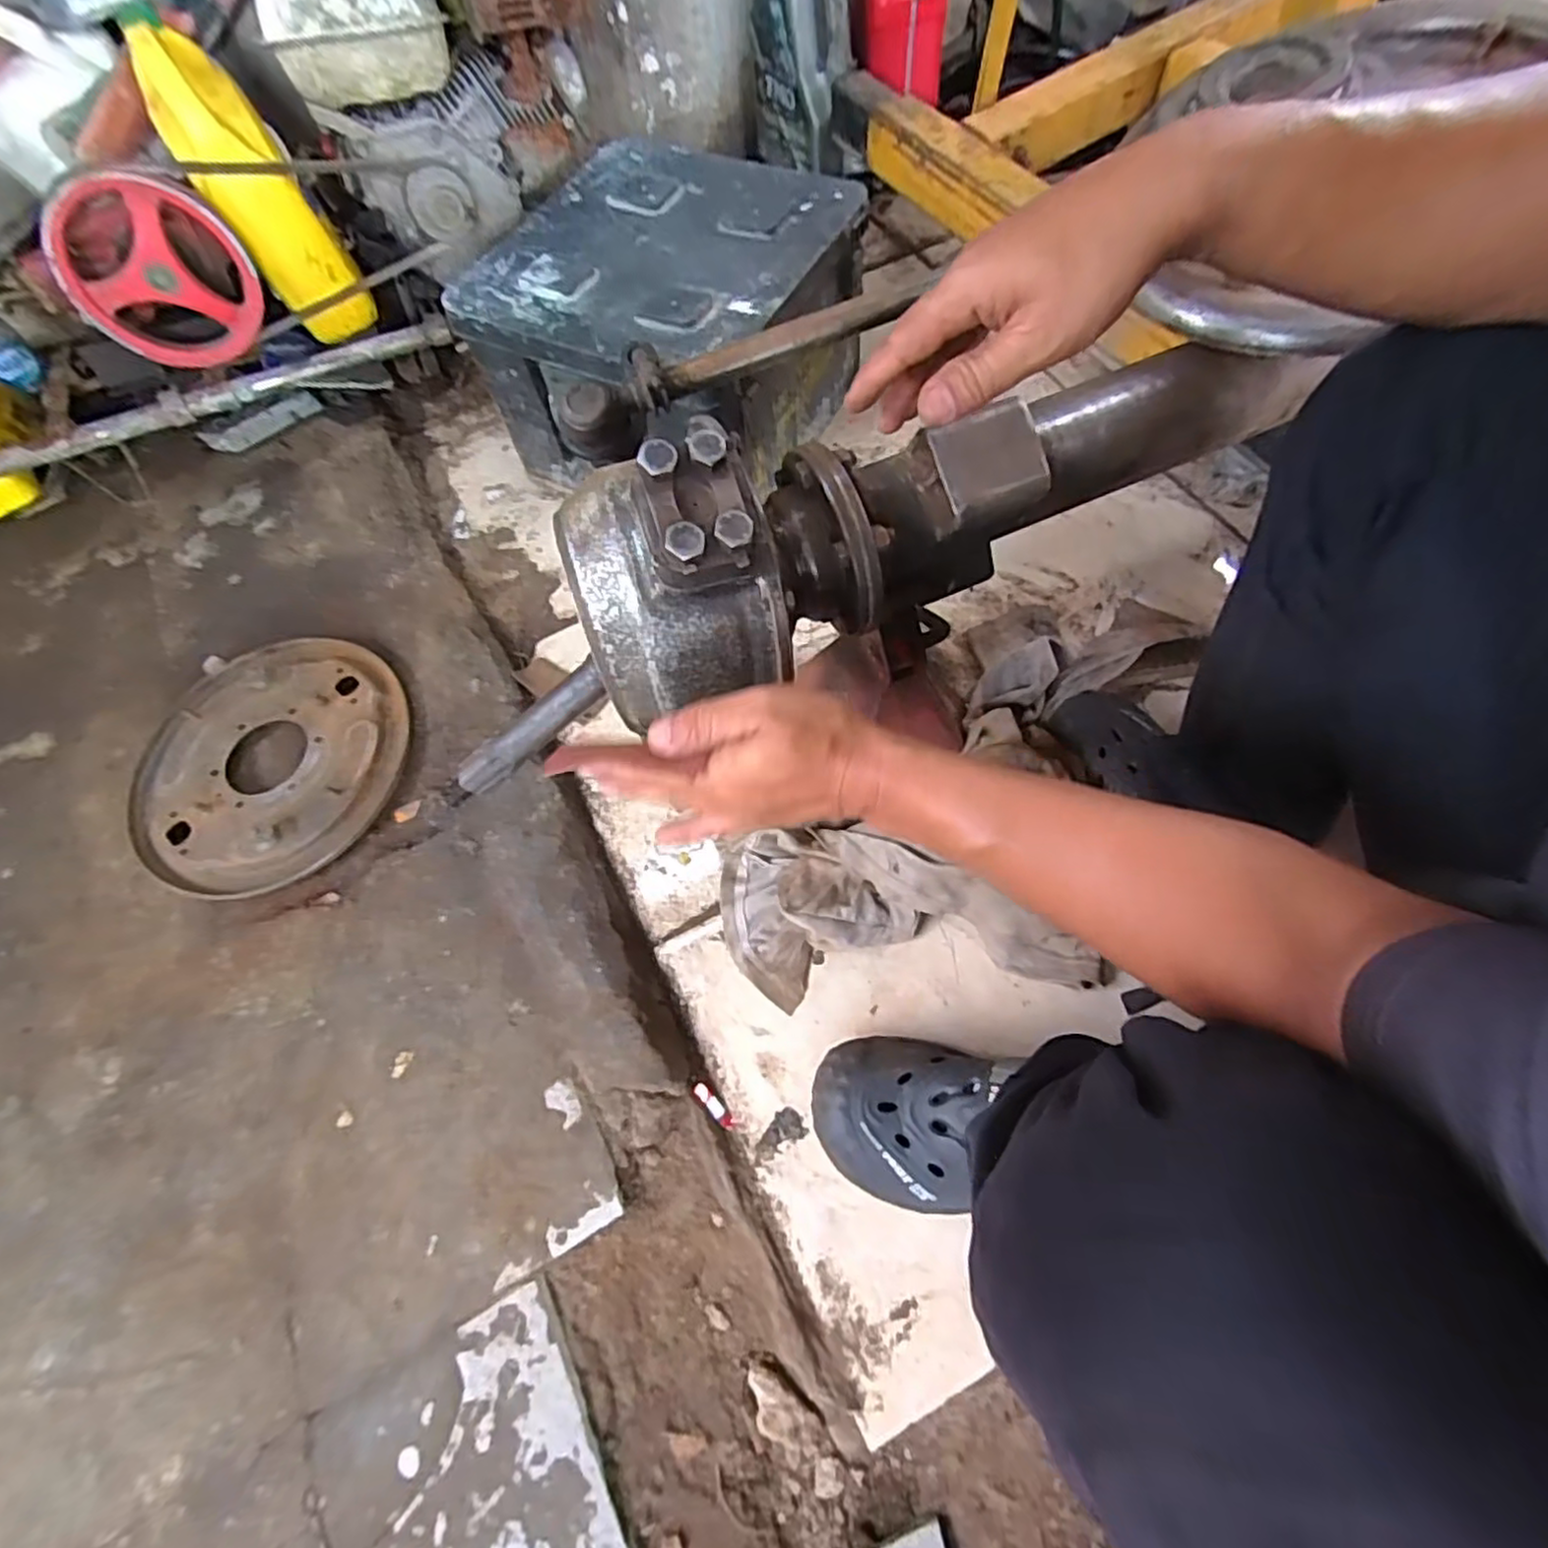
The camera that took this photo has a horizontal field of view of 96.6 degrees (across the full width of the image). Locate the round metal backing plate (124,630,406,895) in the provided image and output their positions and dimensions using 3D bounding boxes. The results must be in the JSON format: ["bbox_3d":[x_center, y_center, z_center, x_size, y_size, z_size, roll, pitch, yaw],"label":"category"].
[{"bbox_3d":[-0.549,-0.017,0.758,0.266,0.031,0.299,4,63,3],"label":"round metal backing plate"}]

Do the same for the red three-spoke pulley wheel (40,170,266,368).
[{"bbox_3d":[-0.707,-0.576,0.796,0.185,0.180,0.033,-33,66,-10],"label":"red three-spoke pulley wheel"}]

